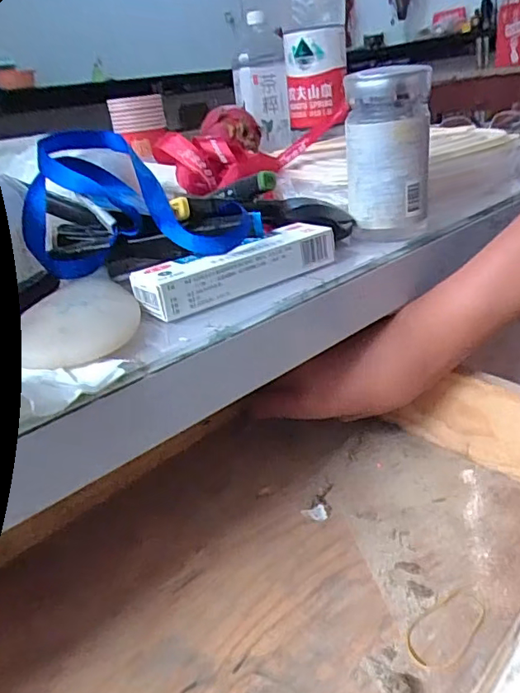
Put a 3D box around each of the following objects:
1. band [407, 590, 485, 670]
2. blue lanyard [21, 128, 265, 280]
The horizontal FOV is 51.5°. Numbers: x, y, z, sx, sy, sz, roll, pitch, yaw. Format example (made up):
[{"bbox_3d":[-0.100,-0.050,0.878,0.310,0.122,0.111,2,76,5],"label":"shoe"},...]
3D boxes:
[{"bbox_3d":[0.105,0.156,0.300,0.058,0.004,0.028,-23,33,-32],"label":"band"},{"bbox_3d":[-0.090,-0.102,0.359,0.132,0.070,0.173,-17,27,-20],"label":"blue lanyard"}]

